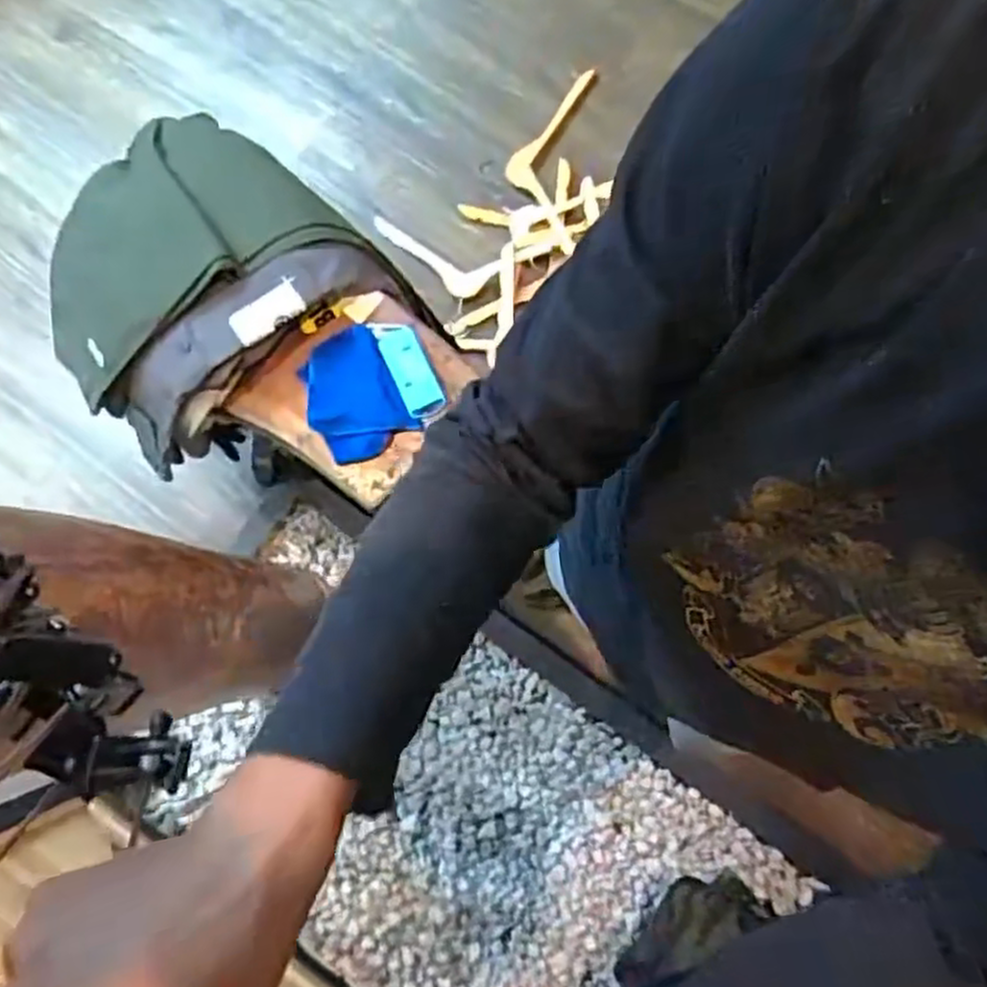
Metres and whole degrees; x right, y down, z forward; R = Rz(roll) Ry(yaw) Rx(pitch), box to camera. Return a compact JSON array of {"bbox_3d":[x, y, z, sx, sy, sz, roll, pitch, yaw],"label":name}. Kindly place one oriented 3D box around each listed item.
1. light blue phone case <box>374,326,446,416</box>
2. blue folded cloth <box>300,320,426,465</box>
[{"bbox_3d":[-0.112,-0.171,1.021,0.050,0.008,0.145,-27,72,4],"label":"light blue phone case"},{"bbox_3d":[-0.195,-0.138,1.026,0.129,0.033,0.180,-29,82,-3],"label":"blue folded cloth"}]

